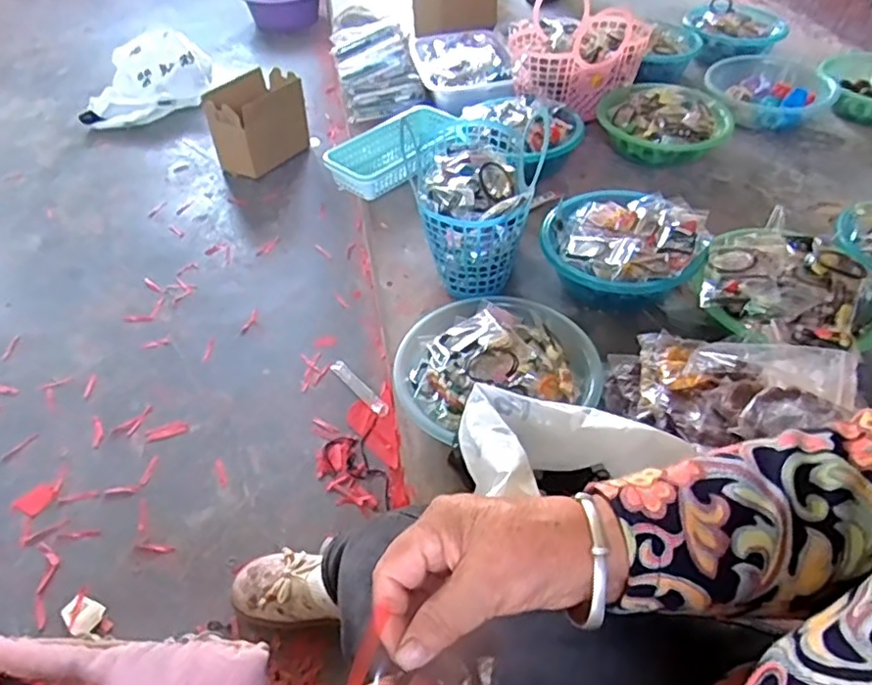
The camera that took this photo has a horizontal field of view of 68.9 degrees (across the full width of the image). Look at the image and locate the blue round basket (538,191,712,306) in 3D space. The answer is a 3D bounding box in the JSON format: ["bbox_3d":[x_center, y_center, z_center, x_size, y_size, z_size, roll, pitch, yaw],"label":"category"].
[{"bbox_3d":[0.263,-0.128,0.908,0.212,0.089,0.208,-1,45,1],"label":"blue round basket"}]

